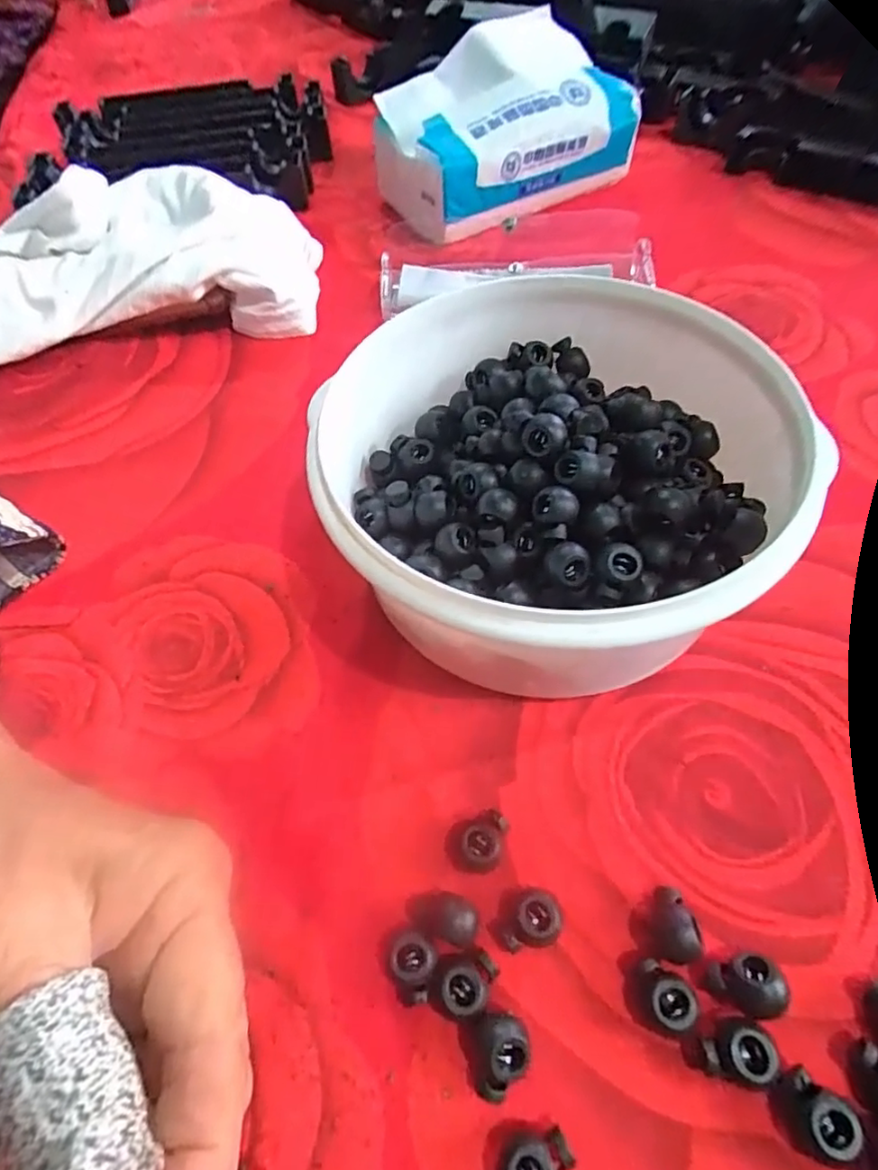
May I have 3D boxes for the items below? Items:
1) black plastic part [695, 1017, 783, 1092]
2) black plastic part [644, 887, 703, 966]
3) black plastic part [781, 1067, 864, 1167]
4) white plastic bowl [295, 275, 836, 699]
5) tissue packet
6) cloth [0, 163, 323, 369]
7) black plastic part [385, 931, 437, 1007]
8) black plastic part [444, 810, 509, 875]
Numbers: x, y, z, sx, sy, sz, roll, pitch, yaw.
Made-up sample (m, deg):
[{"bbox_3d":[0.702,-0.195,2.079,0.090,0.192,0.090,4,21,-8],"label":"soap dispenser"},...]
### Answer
[{"bbox_3d":[0.079,0.125,0.160,0.018,0.011,0.015,1,56,4],"label":"black plastic part"},{"bbox_3d":[0.068,0.101,0.178,0.014,0.011,0.019,1,56,4],"label":"black plastic part"},{"bbox_3d":[0.096,0.136,0.153,0.014,0.011,0.015,31,63,22],"label":"black plastic part"},{"bbox_3d":[0.040,-0.036,0.229,0.150,0.078,0.157,-2,56,2],"label":"white plastic bowl"},{"bbox_3d":[0.046,-0.306,0.400,0.161,0.078,0.088,-25,58,-13],"label":"tissue packet"},{"bbox_3d":[-0.192,-0.185,0.355,0.234,0.057,0.106,-12,56,-5],"label":"cloth"},{"bbox_3d":[-0.008,0.112,0.177,0.014,0.011,0.017,-1,56,3],"label":"black plastic part"},{"bbox_3d":[0.012,0.082,0.195,0.018,0.009,0.019,-2,56,2],"label":"black plastic part"}]

